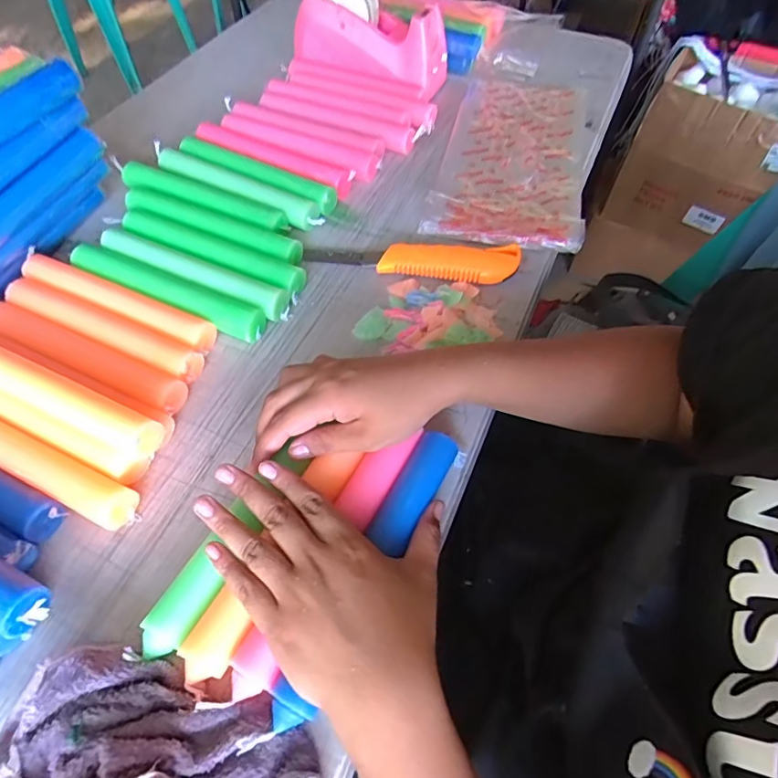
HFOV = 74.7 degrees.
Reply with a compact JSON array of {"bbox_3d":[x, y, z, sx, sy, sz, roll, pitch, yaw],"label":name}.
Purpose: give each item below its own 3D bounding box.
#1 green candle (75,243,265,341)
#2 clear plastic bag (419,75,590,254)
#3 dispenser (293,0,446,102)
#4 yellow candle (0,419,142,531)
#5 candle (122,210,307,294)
[{"bbox_3d":[-0.202,-0.086,0.459,0.199,0.026,0.027,22,59,13],"label":"green candle"},{"bbox_3d":[0.143,-0.274,0.583,0.152,0.021,0.308,11,57,7],"label":"clear plastic bag"},{"bbox_3d":[-0.024,-0.445,0.646,0.194,0.072,0.079,20,59,12],"label":"dispenser"},{"bbox_3d":[-0.269,0.049,0.372,0.199,0.024,0.029,22,59,14],"label":"yellow candle"},{"bbox_3d":[-0.171,-0.130,0.488,0.198,0.026,0.030,23,59,14],"label":"candle"}]

